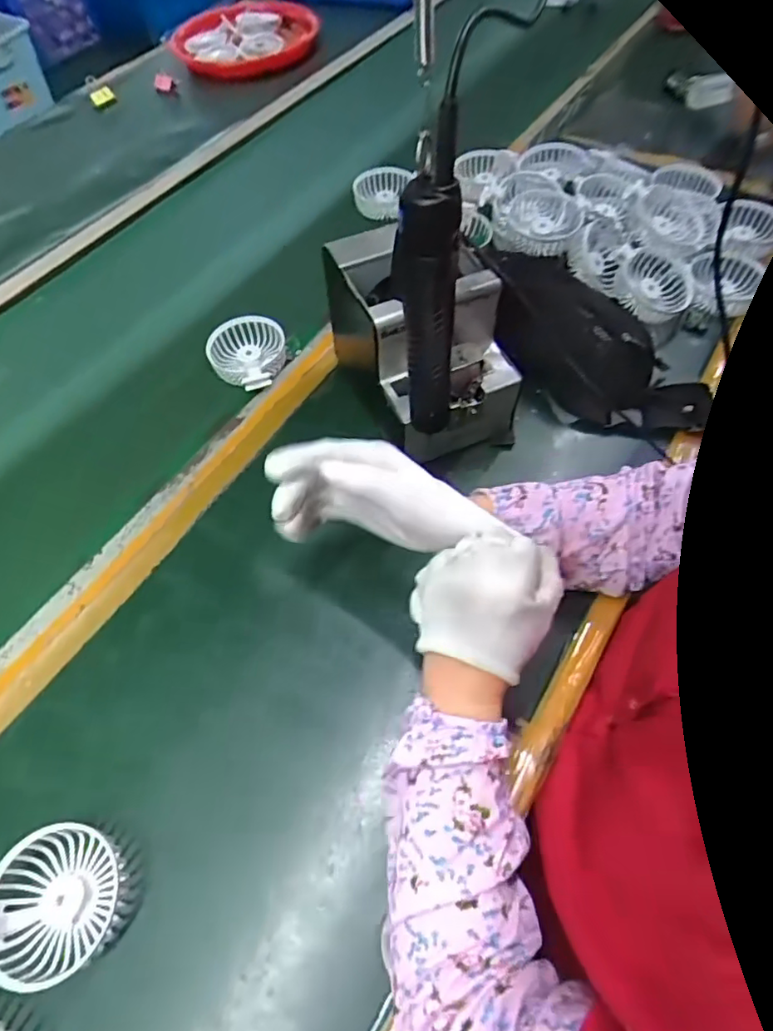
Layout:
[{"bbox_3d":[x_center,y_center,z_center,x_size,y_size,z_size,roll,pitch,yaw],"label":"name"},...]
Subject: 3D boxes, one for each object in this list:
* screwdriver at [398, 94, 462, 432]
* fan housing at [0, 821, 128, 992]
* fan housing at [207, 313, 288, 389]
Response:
[{"bbox_3d":[0.030,-0.147,0.393,0.038,0.227,0.030,-1,59,2],"label":"screwdriver"},{"bbox_3d":[-0.232,0.262,0.382,0.093,0.025,0.087,-1,59,2],"label":"fan housing"},{"bbox_3d":[-0.157,-0.191,0.653,0.101,0.030,0.085,36,67,21],"label":"fan housing"}]

